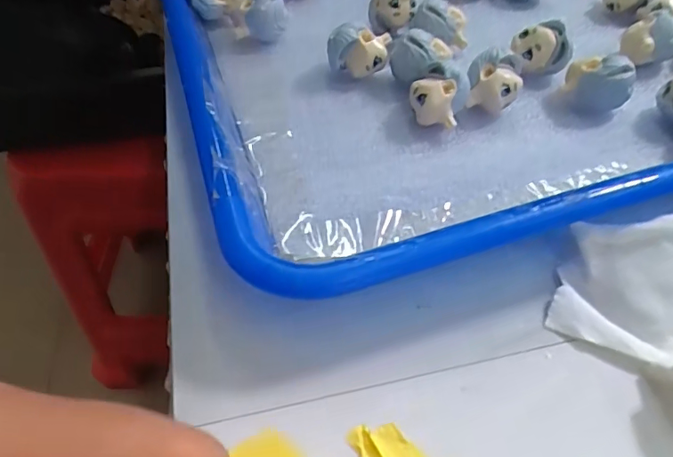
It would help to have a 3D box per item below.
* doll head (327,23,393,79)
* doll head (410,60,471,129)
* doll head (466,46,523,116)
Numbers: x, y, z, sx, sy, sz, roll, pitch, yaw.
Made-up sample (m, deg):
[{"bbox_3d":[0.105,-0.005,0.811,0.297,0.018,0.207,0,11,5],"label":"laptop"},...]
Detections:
[{"bbox_3d":[0.011,-0.084,0.230,0.028,0.026,0.018,2,50,2],"label":"doll head"},{"bbox_3d":[0.043,-0.057,0.212,0.021,0.026,0.019,27,55,20],"label":"doll head"},{"bbox_3d":[0.071,-0.065,0.221,0.022,0.026,0.023,10,51,9],"label":"doll head"}]

